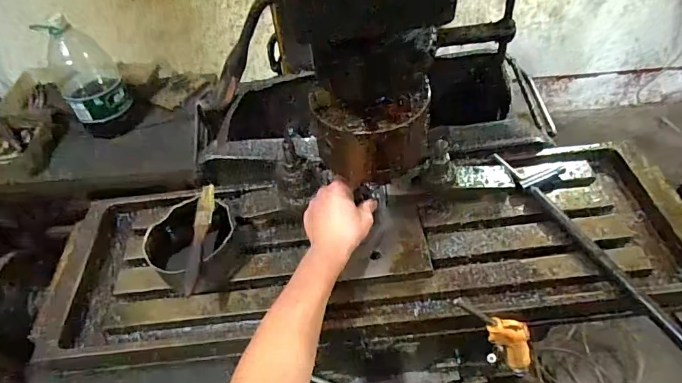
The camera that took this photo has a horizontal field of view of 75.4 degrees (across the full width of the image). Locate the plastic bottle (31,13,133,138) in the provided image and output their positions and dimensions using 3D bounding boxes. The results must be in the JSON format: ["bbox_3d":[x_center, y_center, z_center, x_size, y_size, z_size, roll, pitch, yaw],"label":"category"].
[{"bbox_3d":[-0.763,-0.358,1.307,0.172,0.303,0.171,-32,54,-21],"label":"plastic bottle"}]

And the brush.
[{"bbox_3d":[-0.167,0.052,0.528,0.020,0.015,0.147,-5,49,1],"label":"brush"}]

